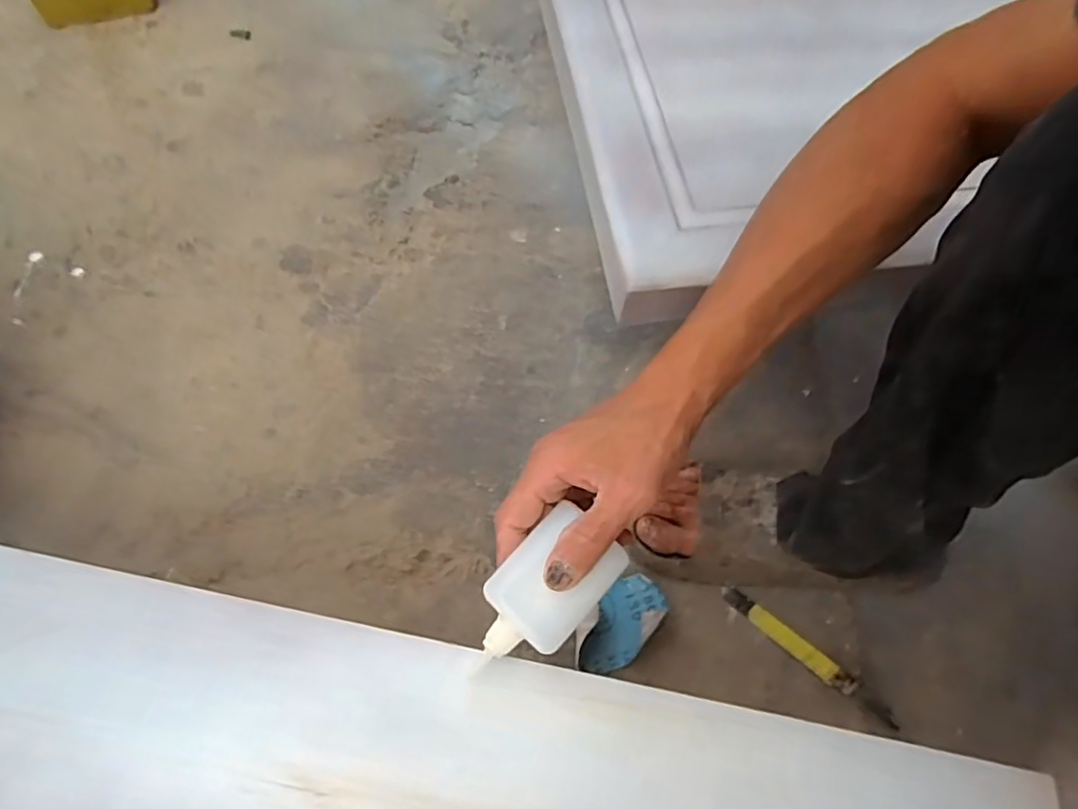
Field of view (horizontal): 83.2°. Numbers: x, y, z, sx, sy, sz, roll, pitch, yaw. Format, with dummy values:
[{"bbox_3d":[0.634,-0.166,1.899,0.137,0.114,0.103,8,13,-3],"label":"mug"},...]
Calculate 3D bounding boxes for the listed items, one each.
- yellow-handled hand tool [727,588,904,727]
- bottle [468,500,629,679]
[{"bbox_3d":[0.235,0.219,0.536,0.165,0.014,0.021,37,66,15],"label":"yellow-handled hand tool"},{"bbox_3d":[0.000,0.105,0.333,0.051,0.029,0.094,41,67,17],"label":"bottle"}]

